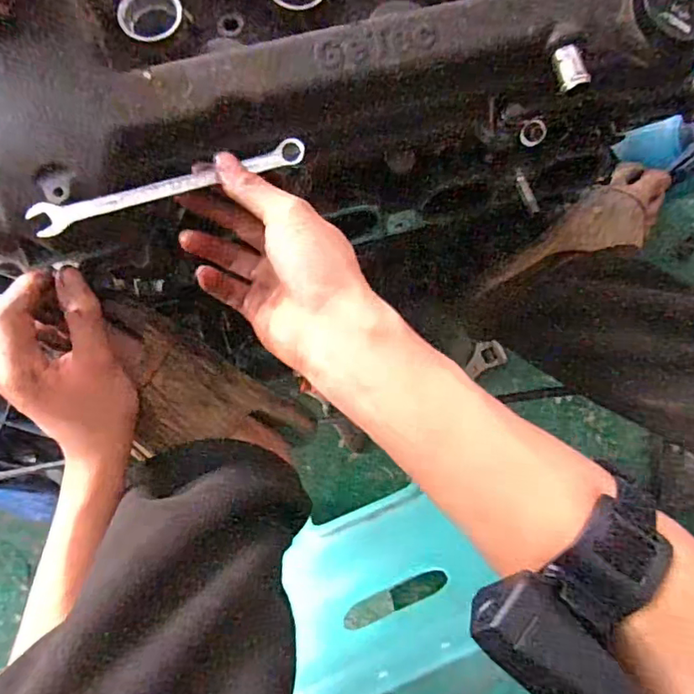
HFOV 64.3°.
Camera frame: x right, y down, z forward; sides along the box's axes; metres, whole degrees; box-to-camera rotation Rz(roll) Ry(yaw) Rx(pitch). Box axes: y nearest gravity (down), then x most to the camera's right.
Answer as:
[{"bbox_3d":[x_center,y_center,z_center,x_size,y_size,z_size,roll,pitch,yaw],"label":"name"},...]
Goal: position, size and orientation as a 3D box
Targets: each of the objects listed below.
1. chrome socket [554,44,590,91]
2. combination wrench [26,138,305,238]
[{"bbox_3d":[0.132,-0.165,0.325,0.014,0.011,0.025,-21,93,-3],"label":"chrome socket"},{"bbox_3d":[-0.099,-0.093,0.317,0.155,0.007,0.016,-19,92,-11],"label":"combination wrench"}]

